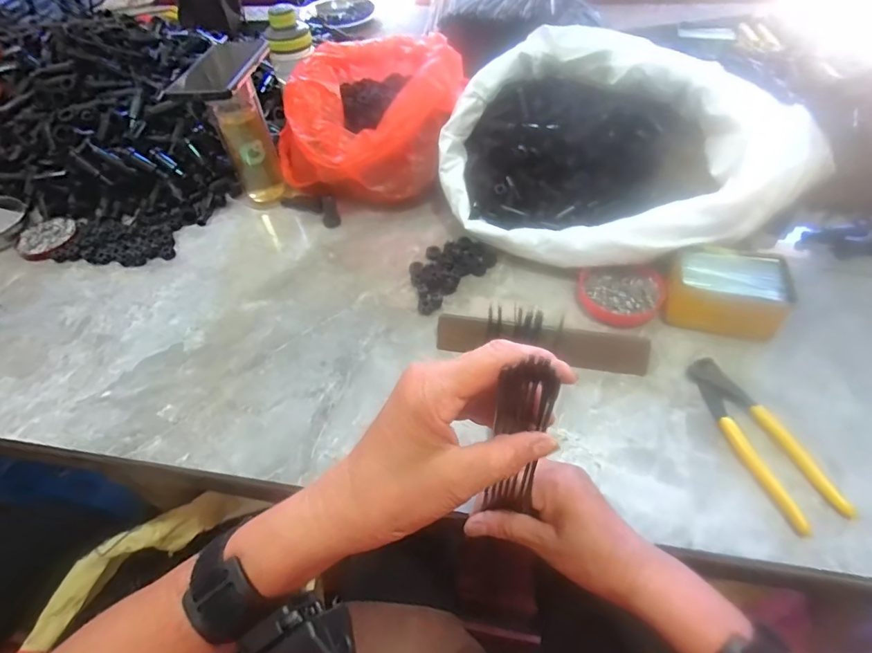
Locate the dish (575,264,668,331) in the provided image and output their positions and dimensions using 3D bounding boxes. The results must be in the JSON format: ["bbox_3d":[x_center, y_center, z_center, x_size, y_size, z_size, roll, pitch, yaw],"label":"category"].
[{"bbox_3d":[0.208,-0.037,0.535,0.088,0.023,0.077,0,52,4],"label":"dish"}]

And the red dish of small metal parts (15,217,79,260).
[{"bbox_3d":[-0.549,-0.126,0.673,0.074,0.007,0.079,-2,52,3],"label":"red dish of small metal parts"}]

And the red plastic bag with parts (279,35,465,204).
[{"bbox_3d":[-0.115,-0.320,0.699,0.246,0.160,0.301,-17,52,-9],"label":"red plastic bag with parts"}]

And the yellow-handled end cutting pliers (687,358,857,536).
[{"bbox_3d":[0.288,0.097,0.430,0.057,0.013,0.164,-17,52,-9],"label":"yellow-handled end cutting pliers"}]

